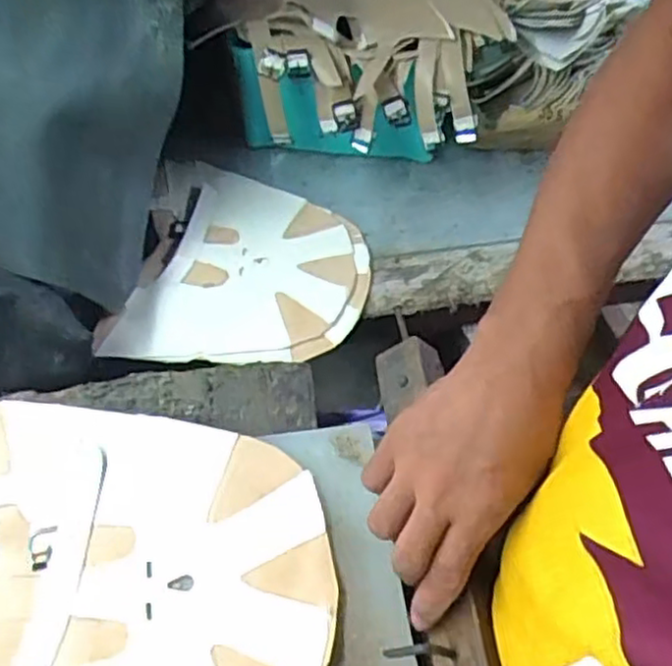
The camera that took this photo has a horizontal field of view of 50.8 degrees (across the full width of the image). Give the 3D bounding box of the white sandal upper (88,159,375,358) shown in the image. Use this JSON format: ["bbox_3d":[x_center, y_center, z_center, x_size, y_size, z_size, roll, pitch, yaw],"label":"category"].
[{"bbox_3d":[-0.086,-0.069,0.707,0.226,0.034,0.250,9,52,3],"label":"white sandal upper"}]

